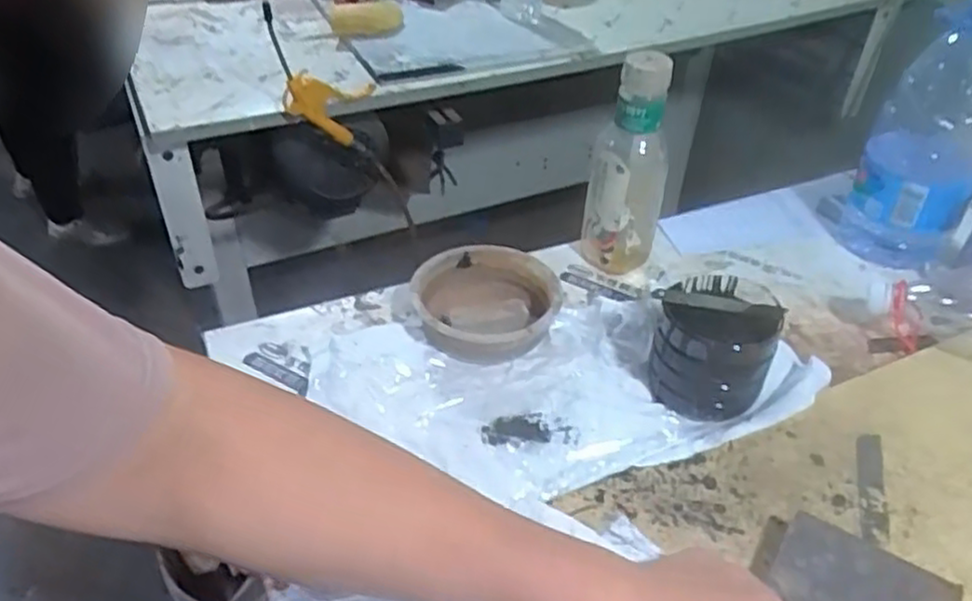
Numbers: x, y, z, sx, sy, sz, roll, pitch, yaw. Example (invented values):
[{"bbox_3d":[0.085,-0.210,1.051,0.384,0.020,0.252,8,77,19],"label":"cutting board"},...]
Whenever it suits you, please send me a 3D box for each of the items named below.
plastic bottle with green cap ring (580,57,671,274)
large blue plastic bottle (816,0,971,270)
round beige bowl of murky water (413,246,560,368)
[{"bbox_3d":[0.128,-0.119,0.665,0.066,0.199,0.055,9,42,8],"label":"plastic bottle with green cap ring"},{"bbox_3d":[0.412,-0.150,0.694,0.124,0.241,0.092,26,47,25],"label":"large blue plastic bottle"},{"bbox_3d":[0.001,0.000,0.640,0.122,0.036,0.121,1,41,-1],"label":"round beige bowl of murky water"}]

